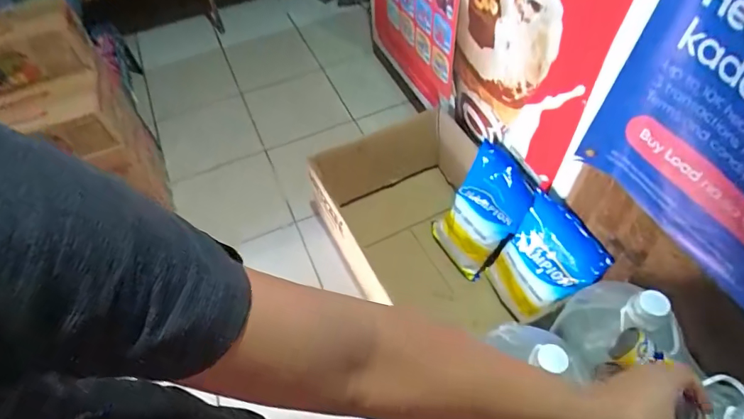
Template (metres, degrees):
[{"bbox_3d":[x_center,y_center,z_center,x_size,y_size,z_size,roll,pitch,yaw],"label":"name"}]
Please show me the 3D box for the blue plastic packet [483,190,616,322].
[{"bbox_3d":[0.357,0.115,0.955,0.060,0.274,0.193,-2,48,-32],"label":"blue plastic packet"}]

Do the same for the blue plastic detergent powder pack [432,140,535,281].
[{"bbox_3d":[0.257,0.014,1.075,0.031,0.292,0.181,-4,40,-45],"label":"blue plastic detergent powder pack"}]

